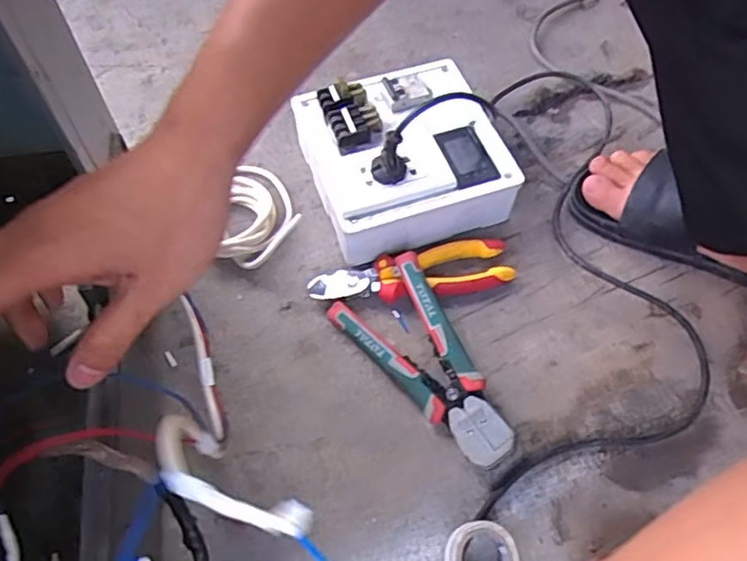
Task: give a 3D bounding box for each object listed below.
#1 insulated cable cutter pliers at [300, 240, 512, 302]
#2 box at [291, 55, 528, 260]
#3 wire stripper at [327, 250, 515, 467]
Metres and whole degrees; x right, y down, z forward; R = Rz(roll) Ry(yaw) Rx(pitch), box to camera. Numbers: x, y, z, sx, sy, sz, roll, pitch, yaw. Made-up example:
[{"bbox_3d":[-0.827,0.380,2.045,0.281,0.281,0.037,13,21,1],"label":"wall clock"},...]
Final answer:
[{"bbox_3d":[0.037,-0.007,0.605,0.197,0.030,0.050,-9,60,-4],"label":"insulated cable cutter pliers"},{"bbox_3d":[0.031,-0.132,0.634,0.187,0.106,0.177,-17,61,-9],"label":"box"},{"bbox_3d":[0.054,0.072,0.552,0.088,0.044,0.195,-33,64,-17],"label":"wire stripper"}]

